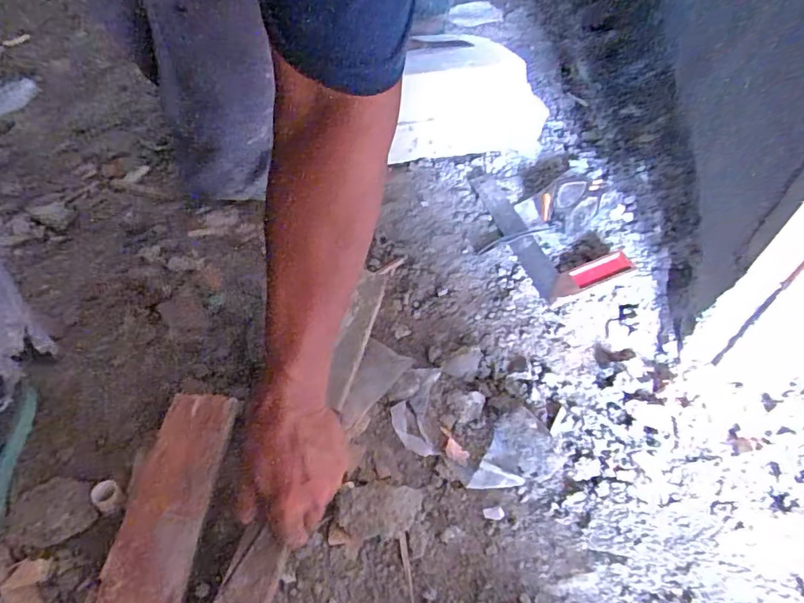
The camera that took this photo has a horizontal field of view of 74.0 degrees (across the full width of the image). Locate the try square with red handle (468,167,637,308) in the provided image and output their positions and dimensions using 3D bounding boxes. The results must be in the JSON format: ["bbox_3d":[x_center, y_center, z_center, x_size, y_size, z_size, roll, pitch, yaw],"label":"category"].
[{"bbox_3d":[0.203,-0.120,0.810,0.118,0.016,0.318,-28,47,4],"label":"try square with red handle"}]

